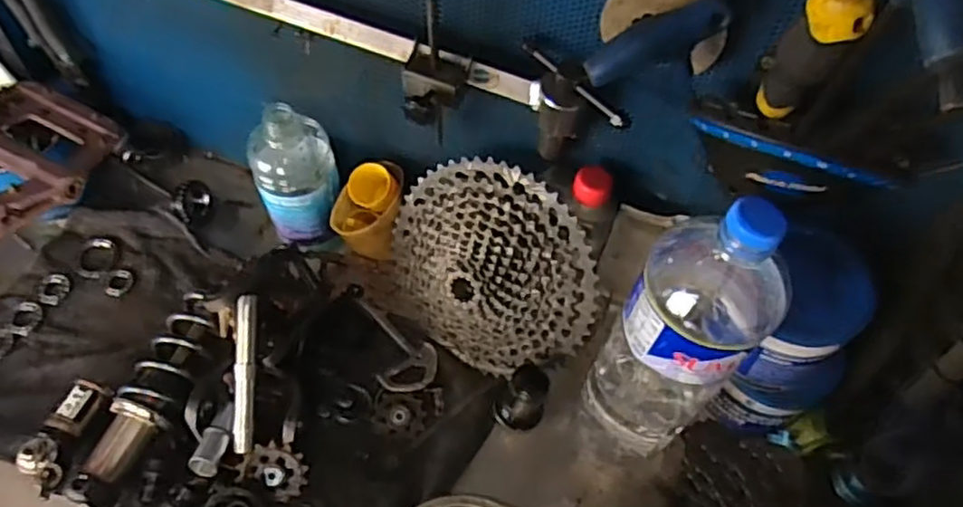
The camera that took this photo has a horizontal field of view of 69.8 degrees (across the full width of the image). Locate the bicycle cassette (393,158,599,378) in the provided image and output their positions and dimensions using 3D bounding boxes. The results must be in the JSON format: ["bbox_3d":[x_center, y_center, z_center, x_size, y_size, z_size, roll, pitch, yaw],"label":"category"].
[{"bbox_3d":[-0.005,0.018,0.588,0.047,0.193,0.188,-32,96,-55],"label":"bicycle cassette"}]

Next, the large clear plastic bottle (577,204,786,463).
[{"bbox_3d":[0.140,0.067,0.502,0.078,0.318,0.079,2,57,-2],"label":"large clear plastic bottle"}]

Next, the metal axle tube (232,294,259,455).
[{"bbox_3d":[-0.196,0.098,0.571,0.015,0.010,0.126,0,79,-4],"label":"metal axle tube"}]

